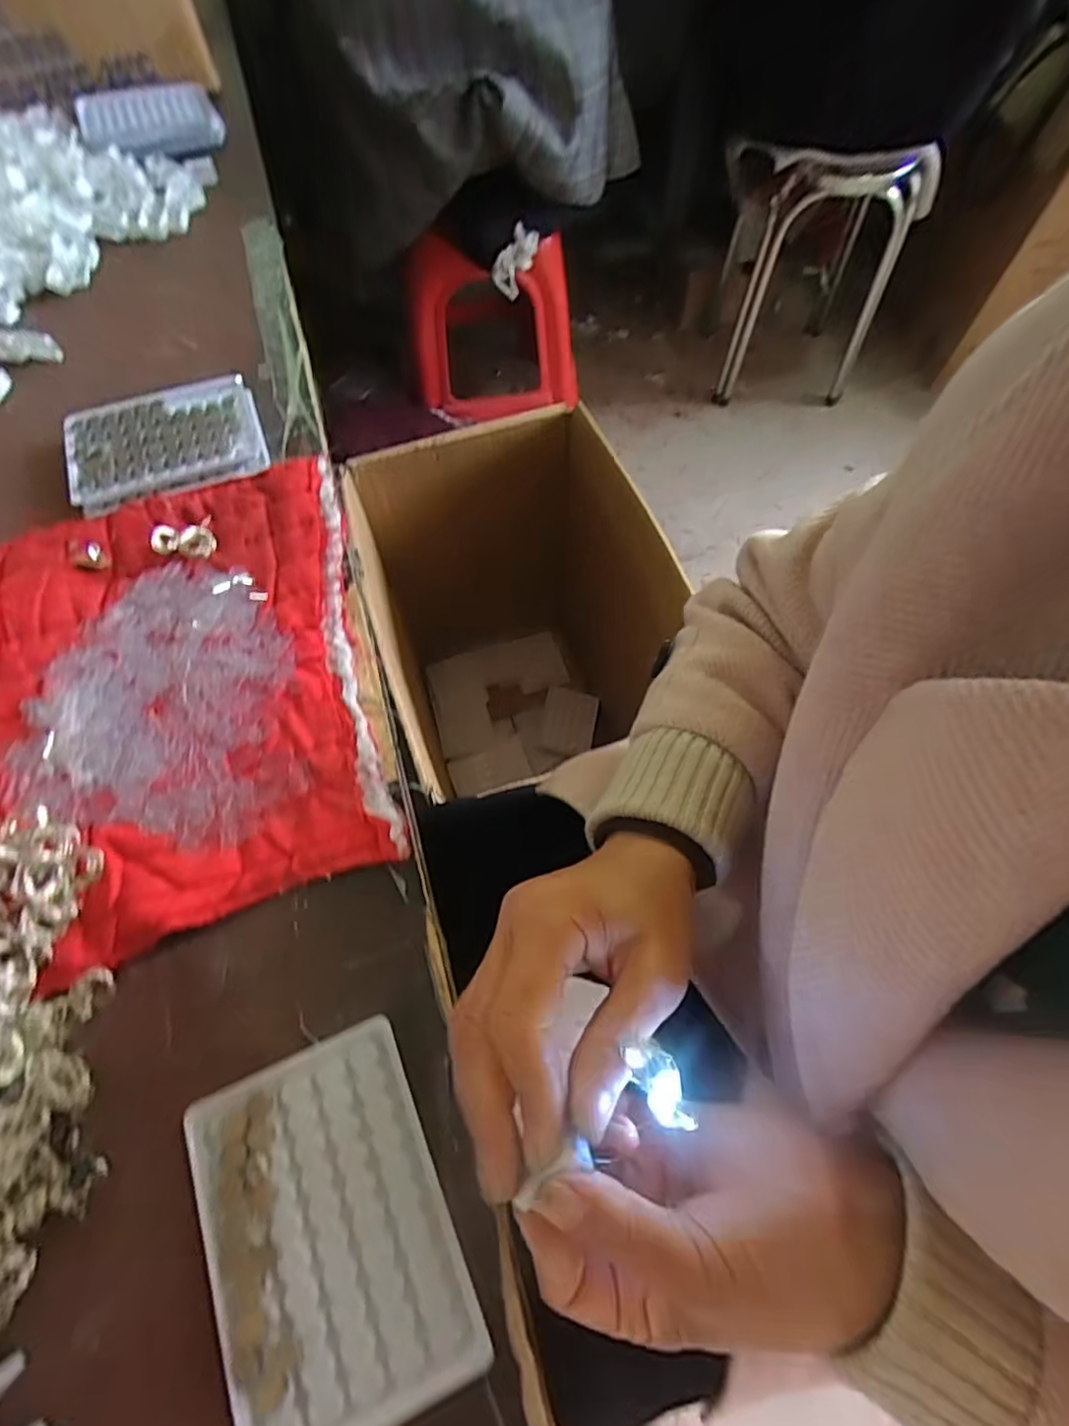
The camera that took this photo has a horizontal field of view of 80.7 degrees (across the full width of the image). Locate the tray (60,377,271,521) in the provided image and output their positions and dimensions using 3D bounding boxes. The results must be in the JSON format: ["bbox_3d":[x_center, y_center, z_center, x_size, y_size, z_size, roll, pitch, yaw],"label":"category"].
[{"bbox_3d":[-0.272,-0.203,0.462,0.132,0.012,0.102,-19,65,-11],"label":"tray"}]

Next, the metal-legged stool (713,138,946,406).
[{"bbox_3d":[0.600,-1.022,1.440,0.372,0.480,0.314,2,63,1],"label":"metal-legged stool"}]

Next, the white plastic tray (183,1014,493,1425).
[{"bbox_3d":[-0.085,0.211,0.259,0.093,0.006,0.132,-21,65,-12],"label":"white plastic tray"}]

